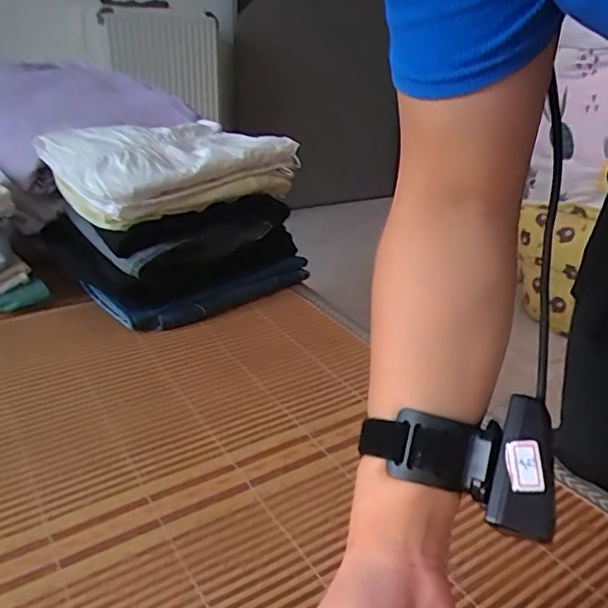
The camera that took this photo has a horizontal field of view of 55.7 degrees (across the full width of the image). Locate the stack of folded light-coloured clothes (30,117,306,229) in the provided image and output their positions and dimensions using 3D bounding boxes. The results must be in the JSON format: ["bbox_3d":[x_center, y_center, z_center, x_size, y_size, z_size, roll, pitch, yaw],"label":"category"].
[{"bbox_3d":[-0.183,-0.191,0.785,0.284,0.082,0.206,-18,32,-36],"label":"stack of folded light-coloured clothes"}]

